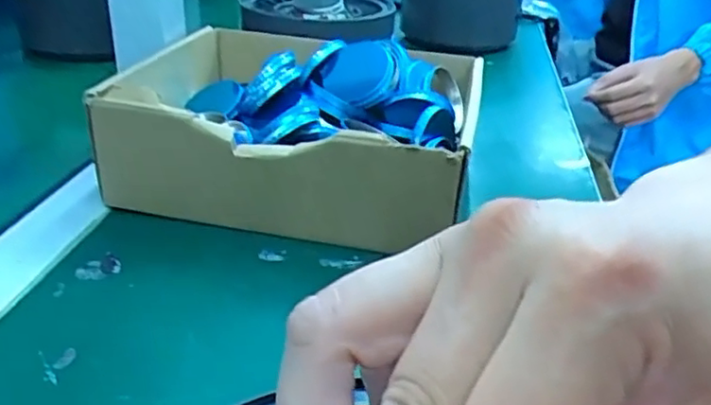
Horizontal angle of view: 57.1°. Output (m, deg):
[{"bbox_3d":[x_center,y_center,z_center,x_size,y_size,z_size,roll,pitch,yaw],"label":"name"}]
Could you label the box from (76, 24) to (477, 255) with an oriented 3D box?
[{"bbox_3d":[-0.031,-0.051,0.419,0.203,0.076,0.169,9,29,10],"label":"box"}]

